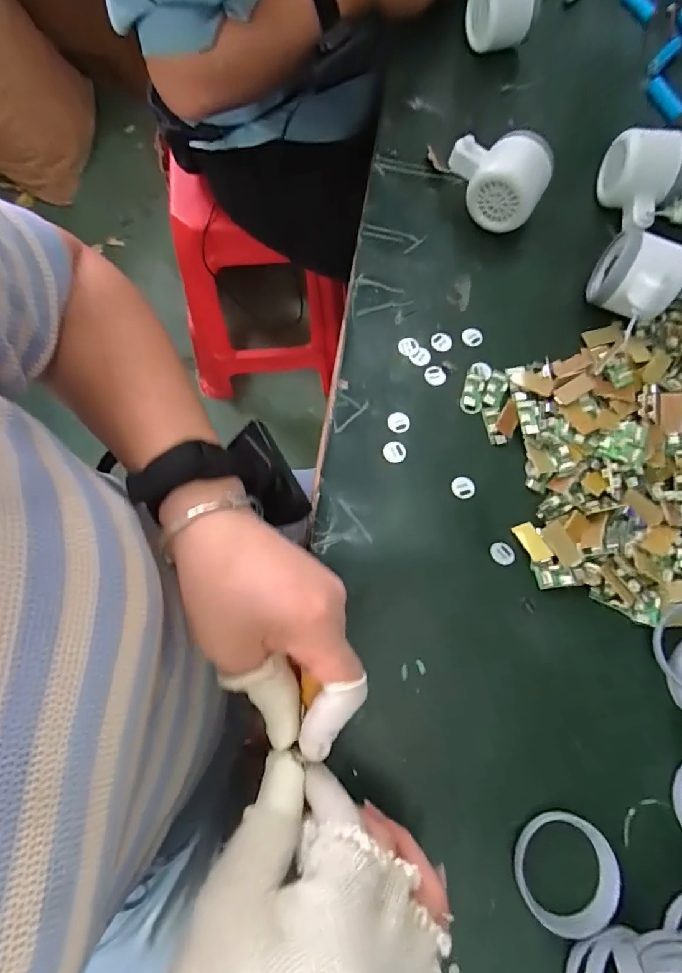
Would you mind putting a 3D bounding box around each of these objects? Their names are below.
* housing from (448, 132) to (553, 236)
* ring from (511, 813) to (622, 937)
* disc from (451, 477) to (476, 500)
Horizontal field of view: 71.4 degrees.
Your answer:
[{"bbox_3d":[0.138,-0.271,0.424,0.085,0.059,0.051,17,74,4],"label":"housing"},{"bbox_3d":[0.132,0.228,0.282,0.055,0.019,0.060,0,73,-1],"label":"ring"},{"bbox_3d":[0.093,0.001,0.358,0.017,0.004,0.016,-1,73,-1],"label":"disc"}]

